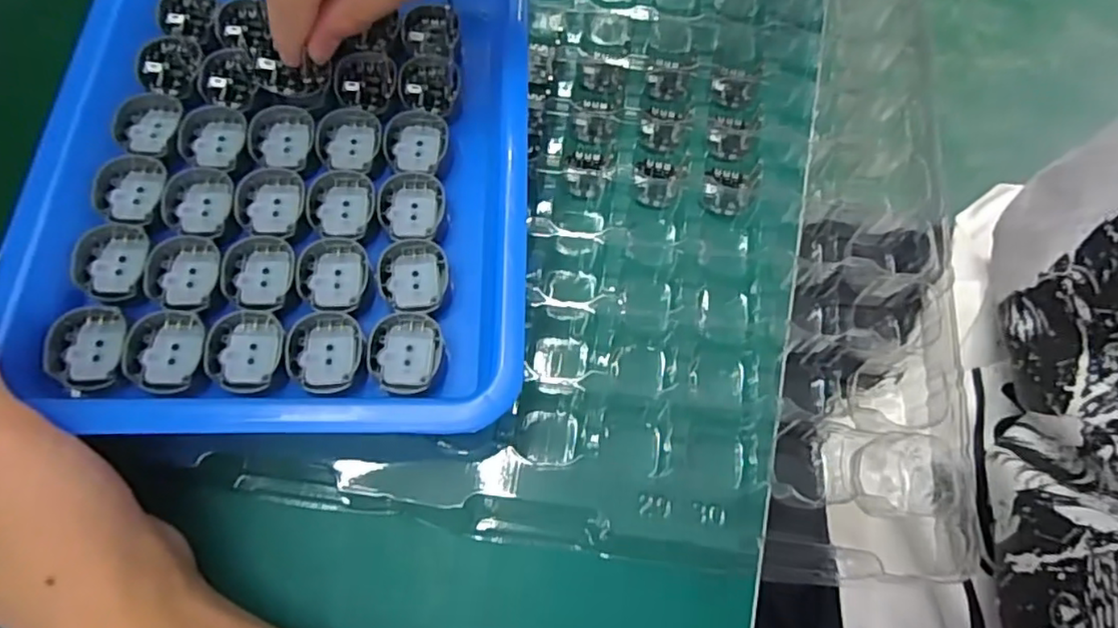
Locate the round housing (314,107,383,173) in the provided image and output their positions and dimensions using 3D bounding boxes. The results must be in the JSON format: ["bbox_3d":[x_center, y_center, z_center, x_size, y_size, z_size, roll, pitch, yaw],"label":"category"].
[{"bbox_3d":[-0.084,-0.069,0.255,0.024,0.006,0.026,0,68,0],"label":"round housing"}]

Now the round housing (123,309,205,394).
[{"bbox_3d":[-0.134,0.012,0.217,0.023,0.008,0.029,2,68,1],"label":"round housing"}]

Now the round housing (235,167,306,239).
[{"bbox_3d":[-0.110,-0.043,0.242,0.024,0.008,0.028,6,68,3],"label":"round housing"}]

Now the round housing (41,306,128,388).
[{"bbox_3d":[-0.161,0.011,0.217,0.022,0.008,0.029,-4,68,-1],"label":"round housing"}]

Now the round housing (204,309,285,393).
[{"bbox_3d":[-0.108,0.012,0.219,0.023,0.006,0.028,-4,68,-1],"label":"round housing"}]

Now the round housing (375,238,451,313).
[{"bbox_3d":[-0.054,-0.014,0.236,0.025,0.008,0.029,-9,68,-3],"label":"round housing"}]

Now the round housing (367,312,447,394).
[{"bbox_3d":[-0.054,0.015,0.226,0.025,0.011,0.029,-6,68,-2],"label":"round housing"}]

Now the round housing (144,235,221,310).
[{"bbox_3d":[-0.135,-0.016,0.229,0.022,0.011,0.028,5,68,2],"label":"round housing"}]

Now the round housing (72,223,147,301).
[{"bbox_3d":[-0.161,-0.019,0.229,0.021,0.008,0.029,-2,68,0],"label":"round housing"}]

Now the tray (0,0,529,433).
[{"bbox_3d":[-0.102,-0.055,0.246,0.175,0.032,0.203,-1,68,0],"label":"tray"}]

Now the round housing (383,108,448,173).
[{"bbox_3d":[-0.057,-0.070,0.256,0.024,0.009,0.028,-3,68,-1],"label":"round housing"}]

